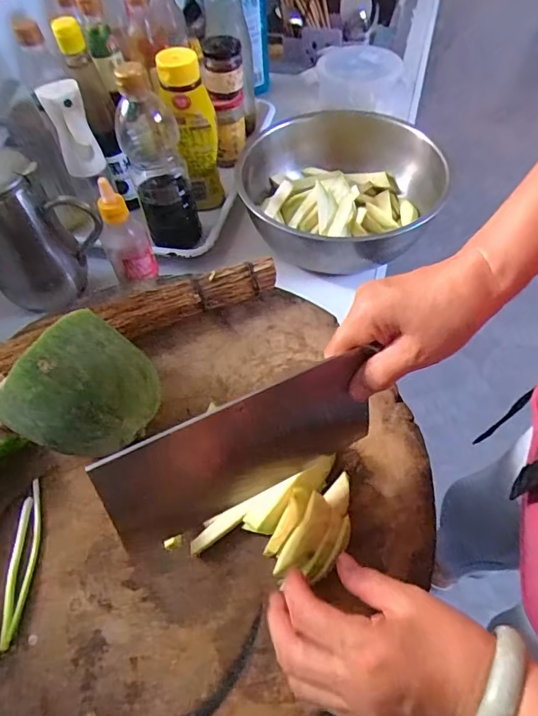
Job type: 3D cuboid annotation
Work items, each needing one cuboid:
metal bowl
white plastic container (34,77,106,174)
[{"bbox_3d":[0.098,-0.239,0.685,0.260,0.092,0.270,-1,54,1],"label":"metal bowl"},{"bbox_3d":[-0.246,-0.287,0.602,0.049,0.112,0.033,-17,55,-11],"label":"white plastic container"}]

